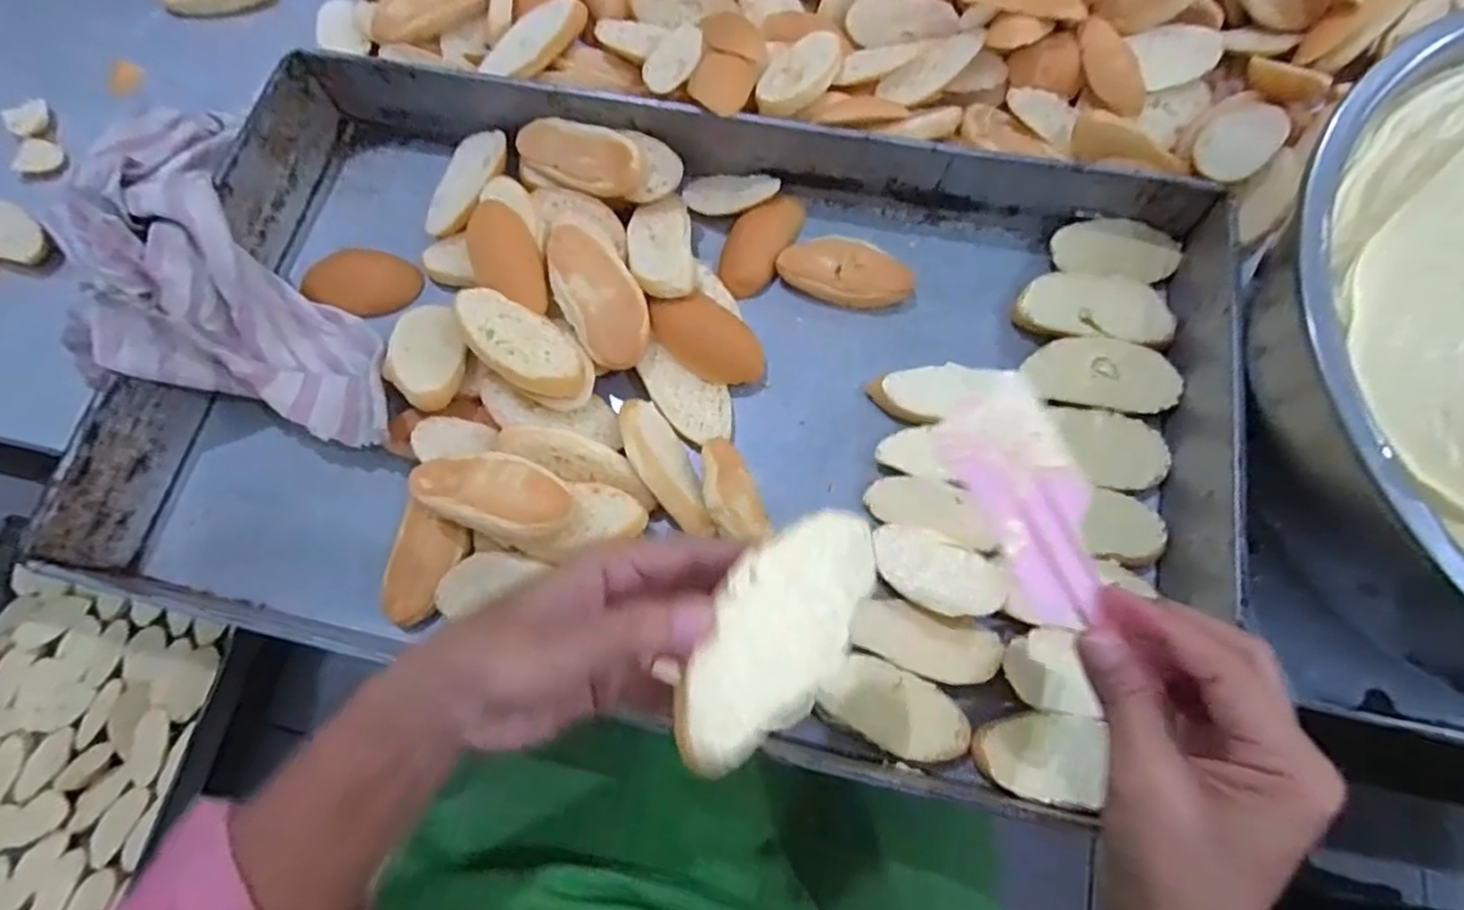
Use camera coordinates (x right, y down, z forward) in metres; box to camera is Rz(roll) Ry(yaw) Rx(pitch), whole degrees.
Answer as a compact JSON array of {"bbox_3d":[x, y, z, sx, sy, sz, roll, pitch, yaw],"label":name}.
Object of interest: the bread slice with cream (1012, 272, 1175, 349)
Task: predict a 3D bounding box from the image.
[{"bbox_3d":[0.228,-0.091,0.437,0.089,0.019,0.045,10,73,6],"label":"bread slice with cream"}]

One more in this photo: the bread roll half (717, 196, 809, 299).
[{"bbox_3d":[0.018,-0.144,0.467,0.039,0.012,0.085,27,75,11],"label":"bread roll half"}]

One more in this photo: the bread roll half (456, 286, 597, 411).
[{"bbox_3d":[-0.122,-0.063,0.408,0.089,0.021,0.047,42,58,-2],"label":"bread roll half"}]

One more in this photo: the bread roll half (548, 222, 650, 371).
[{"bbox_3d":[-0.084,-0.100,0.427,0.045,0.021,0.094,-30,73,-7],"label":"bread roll half"}]

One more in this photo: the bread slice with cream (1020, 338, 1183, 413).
[{"bbox_3d":[0.224,-0.048,0.423,0.087,0.020,0.041,12,73,6],"label":"bread slice with cream"}]

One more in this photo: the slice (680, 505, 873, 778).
[{"bbox_3d":[0.016,0.064,0.242,0.045,0.014,0.098,32,78,12],"label":"slice"}]

